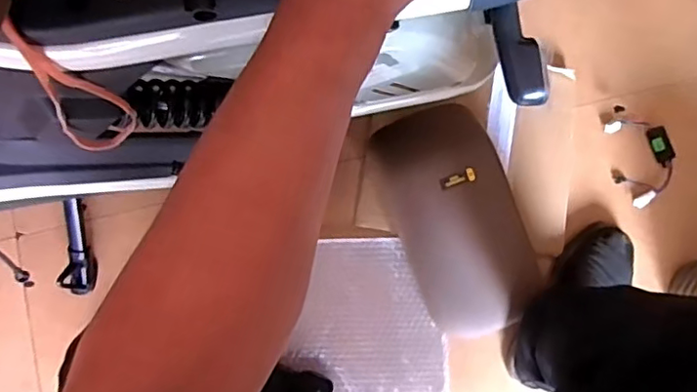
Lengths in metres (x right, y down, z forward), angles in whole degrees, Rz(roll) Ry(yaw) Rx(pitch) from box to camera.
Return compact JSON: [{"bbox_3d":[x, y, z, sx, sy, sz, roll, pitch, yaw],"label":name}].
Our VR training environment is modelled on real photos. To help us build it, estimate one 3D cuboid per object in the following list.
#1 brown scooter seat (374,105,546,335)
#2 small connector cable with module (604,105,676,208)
[{"bbox_3d":[0.168,0.034,0.872,0.187,0.135,0.330,-21,82,-5],"label":"brown scooter seat"},{"bbox_3d":[0.477,-0.066,0.951,0.095,0.045,0.155,-7,81,-3],"label":"small connector cable with module"}]

